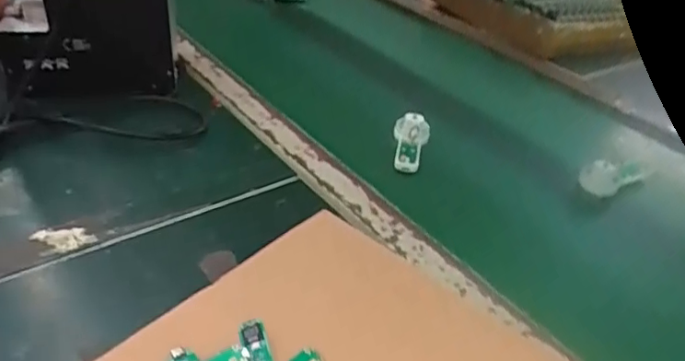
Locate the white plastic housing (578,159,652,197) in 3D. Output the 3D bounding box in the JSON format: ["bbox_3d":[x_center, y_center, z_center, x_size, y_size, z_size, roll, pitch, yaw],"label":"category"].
[{"bbox_3d":[0.303,-0.009,0.630,0.084,0.036,0.032,-16,42,-28],"label":"white plastic housing"}]

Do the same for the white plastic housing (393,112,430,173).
[{"bbox_3d":[0.074,-0.044,0.634,0.039,0.032,0.082,12,37,8],"label":"white plastic housing"}]

